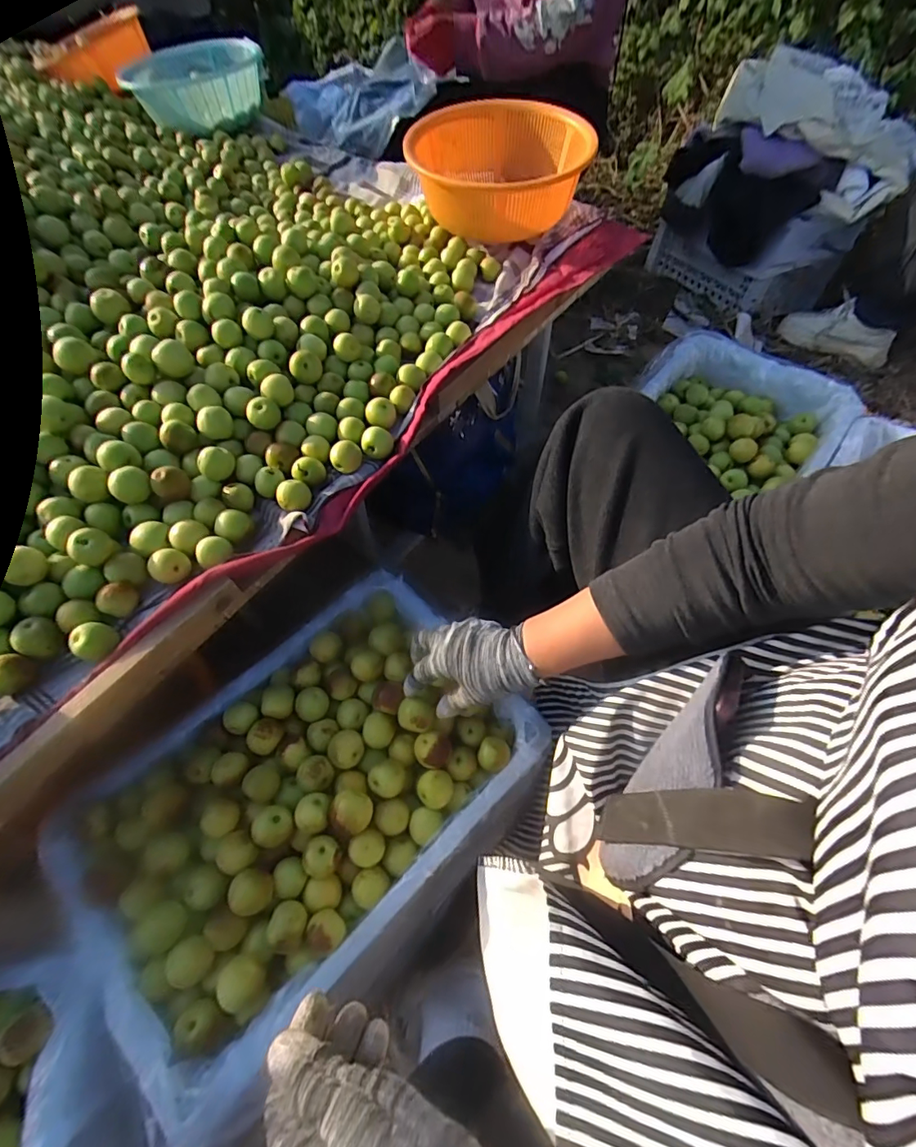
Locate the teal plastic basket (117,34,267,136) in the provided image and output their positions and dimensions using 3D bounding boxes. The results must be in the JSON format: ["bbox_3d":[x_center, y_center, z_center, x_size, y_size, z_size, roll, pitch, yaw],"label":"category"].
[{"bbox_3d":[-0.504,-0.958,0.950,0.254,0.089,0.216,-12,59,-8],"label":"teal plastic basket"}]

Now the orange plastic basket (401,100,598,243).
[{"bbox_3d":[0.065,-0.617,0.744,0.261,0.116,0.315,5,58,3],"label":"orange plastic basket"}]

